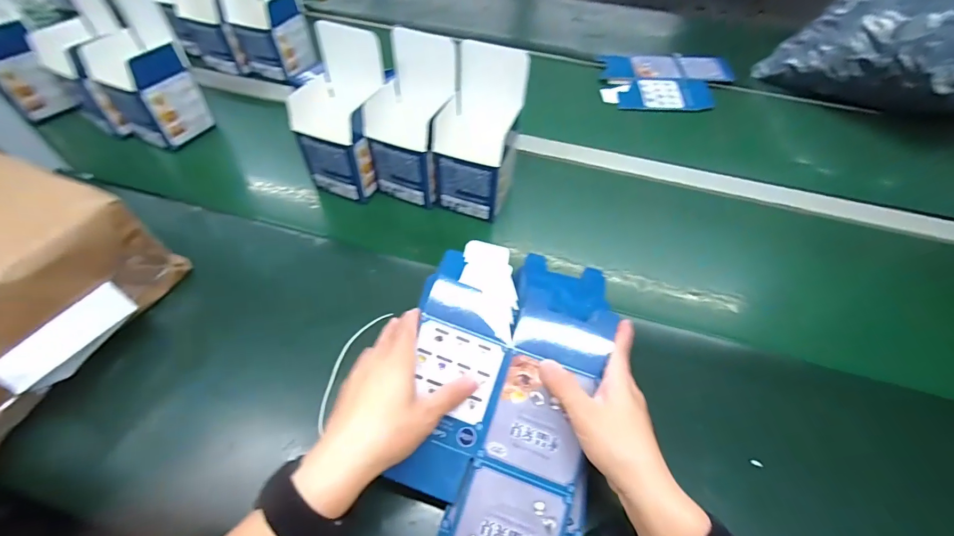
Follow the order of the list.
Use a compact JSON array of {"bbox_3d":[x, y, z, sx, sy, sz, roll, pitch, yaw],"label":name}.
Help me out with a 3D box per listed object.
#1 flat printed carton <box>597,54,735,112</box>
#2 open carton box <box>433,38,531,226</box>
[{"bbox_3d":[0.342,-0.339,0.740,0.232,0.015,0.143,1,62,2],"label":"flat printed carton"},{"bbox_3d":[0.000,-0.157,0.499,0.105,0.171,0.108,9,56,2],"label":"open carton box"}]

